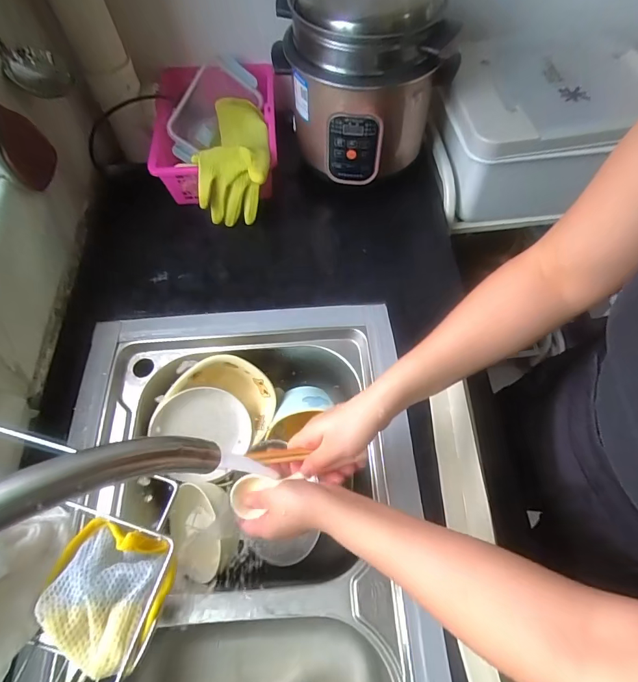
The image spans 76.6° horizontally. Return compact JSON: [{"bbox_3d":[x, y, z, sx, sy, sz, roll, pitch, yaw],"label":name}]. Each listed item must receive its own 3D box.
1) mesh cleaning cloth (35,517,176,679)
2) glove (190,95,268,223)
[{"bbox_3d":[-0.139,0.162,0.261,0.079,0.023,0.074,14,63,10],"label":"mesh cleaning cloth"},{"bbox_3d":[-0.136,-0.301,0.683,0.110,0.121,0.215,-4,62,0],"label":"glove"}]

